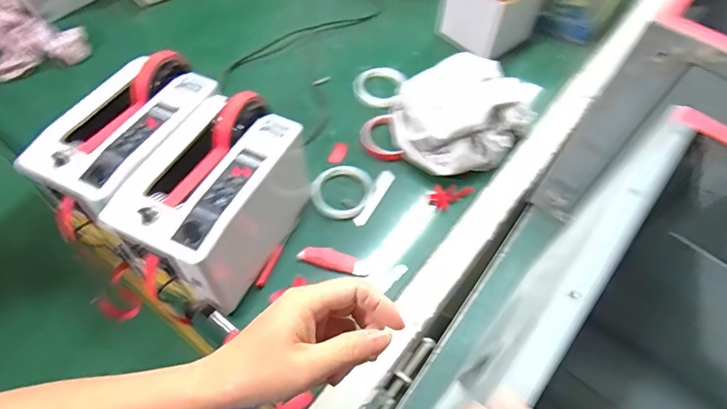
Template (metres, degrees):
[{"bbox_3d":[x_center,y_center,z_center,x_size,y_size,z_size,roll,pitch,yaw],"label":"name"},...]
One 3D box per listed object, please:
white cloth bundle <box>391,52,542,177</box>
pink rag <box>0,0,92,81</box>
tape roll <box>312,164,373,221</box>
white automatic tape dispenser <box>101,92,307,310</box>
[{"bbox_3d":[0.150,-0.145,0.684,0.190,0.109,0.191,1,58,-1],"label":"white cloth bundle"},{"bbox_3d":[-0.668,-0.345,0.836,0.312,0.051,0.160,40,65,21],"label":"pink rag"},{"bbox_3d":[-0.033,-0.023,0.657,0.084,0.017,0.091,1,58,-1],"label":"tape roll"},{"bbox_3d":[-0.172,-0.004,0.561,0.157,0.149,0.234,22,60,12],"label":"white automatic tape dispenser"}]

